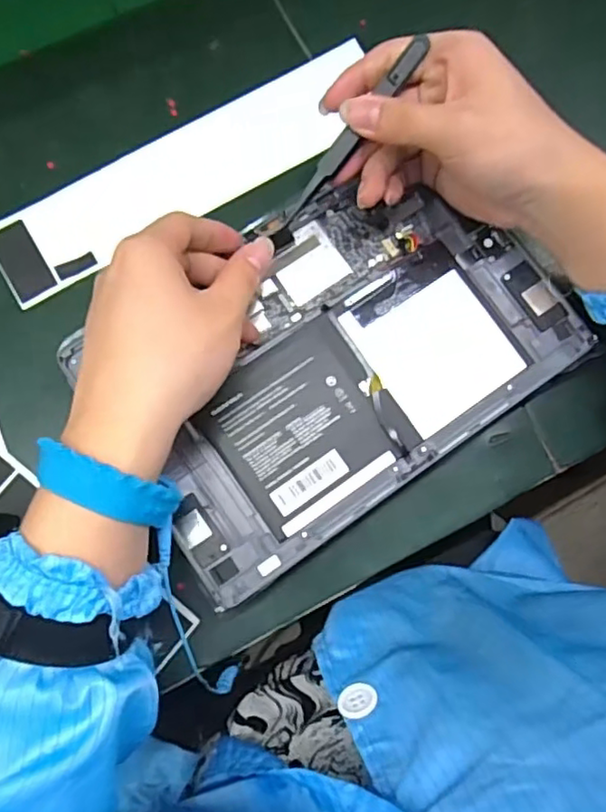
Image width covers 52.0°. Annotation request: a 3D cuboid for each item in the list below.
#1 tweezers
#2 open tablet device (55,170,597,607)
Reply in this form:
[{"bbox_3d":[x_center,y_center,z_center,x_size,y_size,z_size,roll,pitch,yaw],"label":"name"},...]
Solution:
[{"bbox_3d":[0.026,-0.139,0.318,0.010,0.006,0.108,40,98,6],"label":"tweezers"},{"bbox_3d":[0.016,-0.030,0.349,0.254,0.010,0.158,-34,81,-7],"label":"open tablet device"}]

